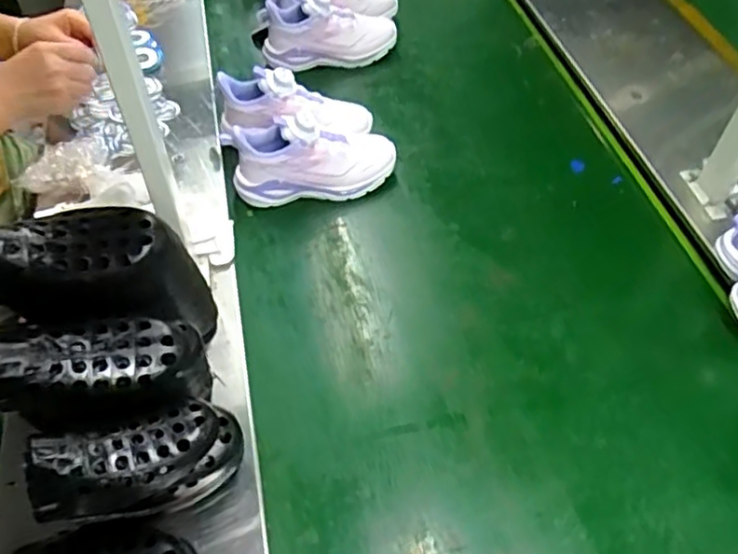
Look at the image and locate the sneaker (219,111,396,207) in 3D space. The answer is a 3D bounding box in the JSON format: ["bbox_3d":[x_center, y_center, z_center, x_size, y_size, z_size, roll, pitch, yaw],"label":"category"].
[{"bbox_3d":[-0.072,-0.158,0.829,0.213,0.109,0.080,-9,56,-6],"label":"sneaker"}]

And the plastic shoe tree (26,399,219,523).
[{"bbox_3d":[-0.183,0.132,0.491,0.145,0.059,0.067,-16,53,-29],"label":"plastic shoe tree"}]

